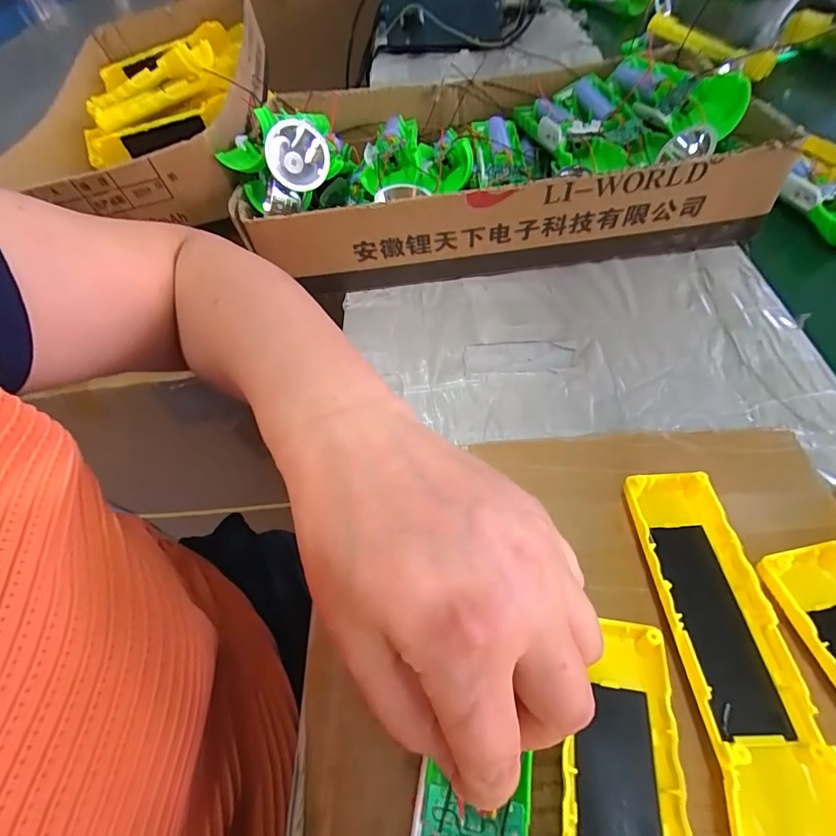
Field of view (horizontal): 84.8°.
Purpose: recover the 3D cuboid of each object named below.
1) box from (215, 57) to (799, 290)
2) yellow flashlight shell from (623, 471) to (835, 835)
[{"bbox_3d":[0.060,-0.233,0.411,0.413,0.107,0.227,-7,53,1],"label":"box"},{"bbox_3d":[0.136,0.099,0.202,0.050,0.026,0.161,-2,53,4],"label":"yellow flashlight shell"}]

